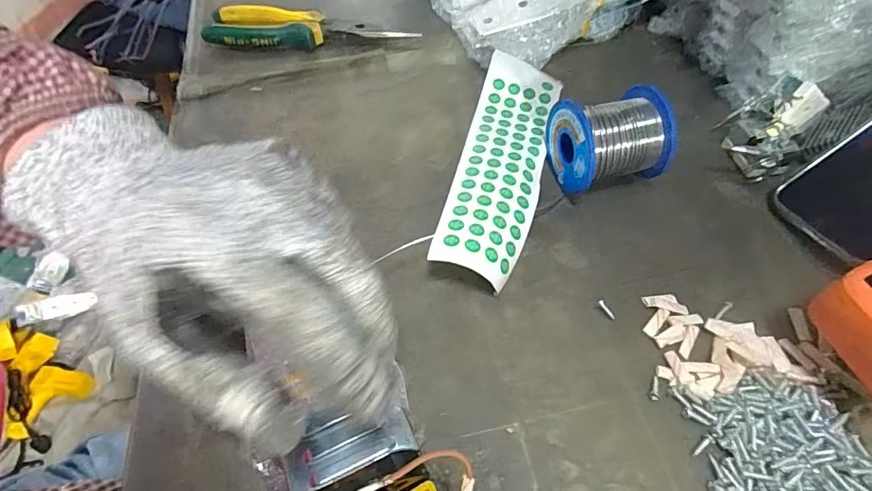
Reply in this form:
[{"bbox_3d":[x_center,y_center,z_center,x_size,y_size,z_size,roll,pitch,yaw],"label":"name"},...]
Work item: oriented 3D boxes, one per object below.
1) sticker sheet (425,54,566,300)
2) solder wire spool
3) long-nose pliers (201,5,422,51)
[{"bbox_3d":[0.049,-0.064,0.336,0.058,0.028,0.208,13,57,10],"label":"sticker sheet"},{"bbox_3d":[0.120,-0.070,0.324,0.076,0.055,0.056,-12,56,-6],"label":"solder wire spool"},{"bbox_3d":[-0.120,-0.204,0.440,0.192,0.023,0.043,1,56,3],"label":"long-nose pliers"}]

